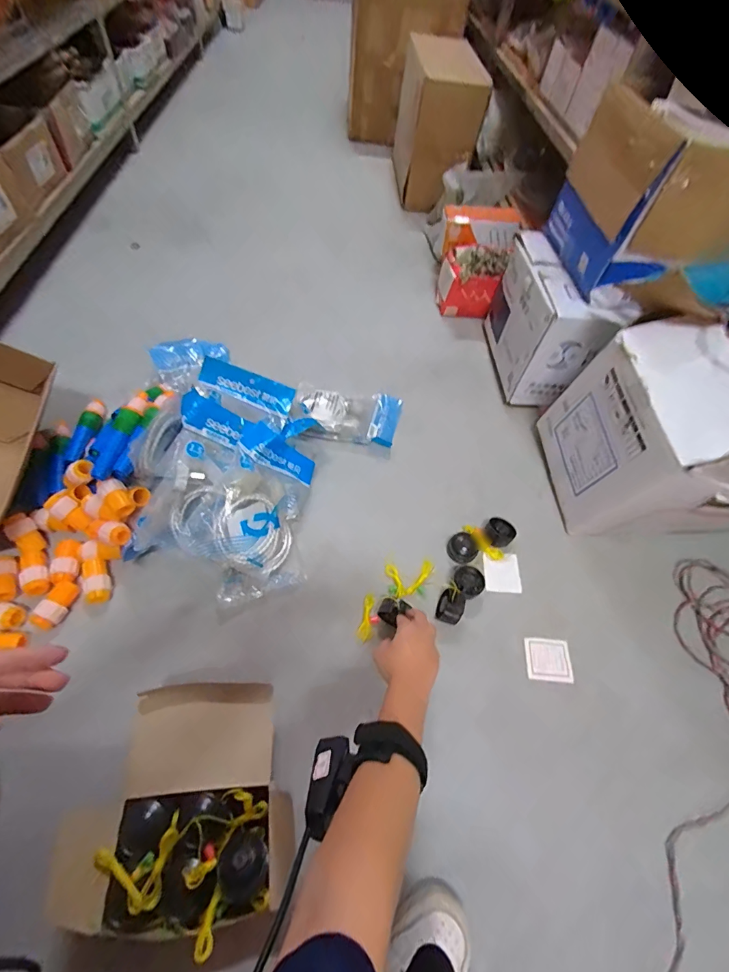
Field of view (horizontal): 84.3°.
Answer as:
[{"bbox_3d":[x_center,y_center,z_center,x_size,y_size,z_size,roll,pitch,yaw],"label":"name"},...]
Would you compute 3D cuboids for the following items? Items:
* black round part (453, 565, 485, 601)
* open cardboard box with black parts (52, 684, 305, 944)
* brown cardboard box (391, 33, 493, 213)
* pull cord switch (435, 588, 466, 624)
[{"bbox_3d":[0.169,0.155,0.654,0.045,0.027,0.047,3,57,-5],"label":"black round part"},{"bbox_3d":[-0.223,0.350,0.455,0.225,0.082,0.212,-2,58,-8],"label":"open cardboard box with black parts"},{"bbox_3d":[0.221,-1.148,1.286,0.194,0.359,0.392,2,57,-6],"label":"brown cardboard box"},{"bbox_3d":[0.133,0.189,0.624,0.038,0.034,0.043,26,58,10],"label":"pull cord switch"}]

